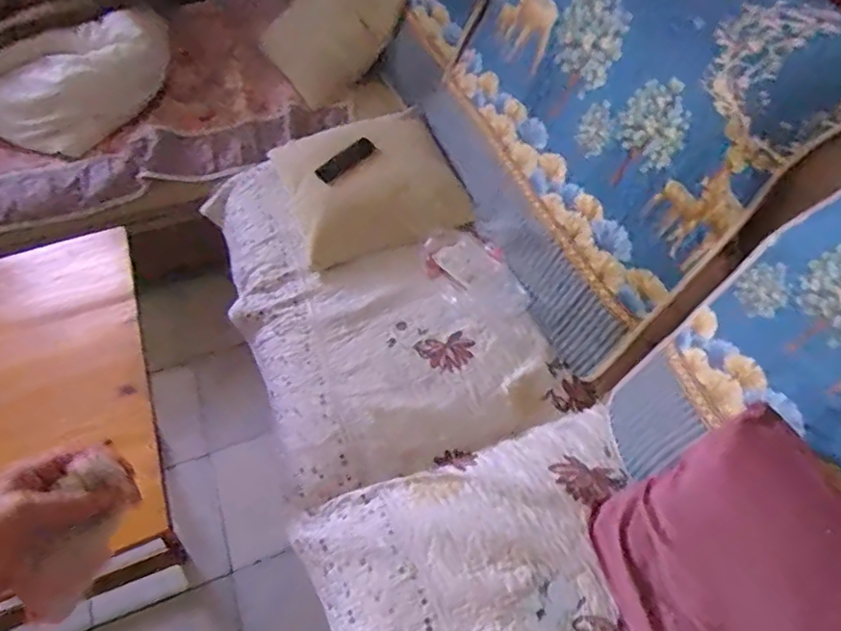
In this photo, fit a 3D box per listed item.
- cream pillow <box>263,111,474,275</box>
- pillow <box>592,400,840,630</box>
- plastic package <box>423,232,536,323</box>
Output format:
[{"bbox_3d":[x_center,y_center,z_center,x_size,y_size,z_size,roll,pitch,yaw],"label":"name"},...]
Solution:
[{"bbox_3d":[-0.118,-0.310,1.321,0.375,0.116,0.365,-16,56,-11],"label":"cream pillow"},{"bbox_3d":[0.432,0.362,0.743,0.103,0.368,0.393,8,48,-32],"label":"pillow"},{"bbox_3d":[0.110,-0.084,1.205,0.142,0.022,0.244,-33,65,2],"label":"plastic package"}]

